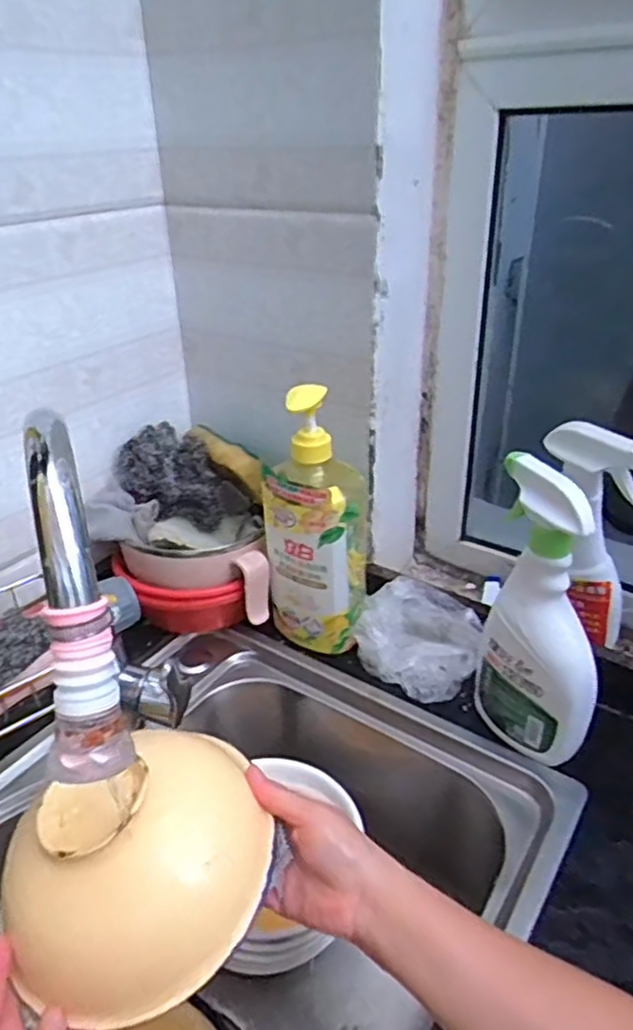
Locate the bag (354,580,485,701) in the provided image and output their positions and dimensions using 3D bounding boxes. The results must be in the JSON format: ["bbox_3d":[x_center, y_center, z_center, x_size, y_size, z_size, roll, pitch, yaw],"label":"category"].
[{"bbox_3d":[0.096,0.118,0.667,0.118,0.058,0.090,22,38,34],"label":"bag"}]

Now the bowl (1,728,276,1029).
[{"bbox_3d":[-0.111,0.207,0.427,0.164,0.096,0.142,-21,36,-29],"label":"bowl"}]

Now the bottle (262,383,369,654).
[{"bbox_3d":[0.002,0.008,0.651,0.102,0.256,0.079,-4,31,-4],"label":"bottle"}]

